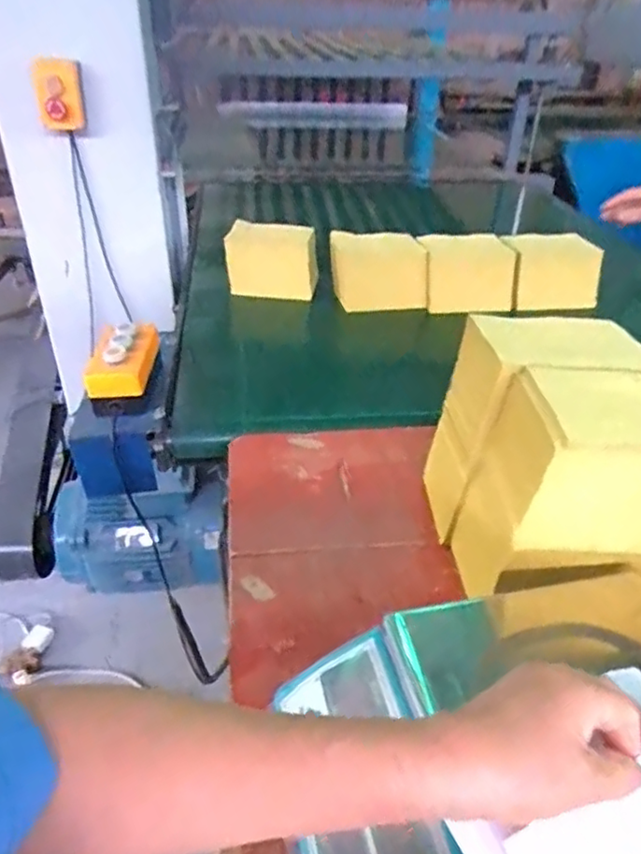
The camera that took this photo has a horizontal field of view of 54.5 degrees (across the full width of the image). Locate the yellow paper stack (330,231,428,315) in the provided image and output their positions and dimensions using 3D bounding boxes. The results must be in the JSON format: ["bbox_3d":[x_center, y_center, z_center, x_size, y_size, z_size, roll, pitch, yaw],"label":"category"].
[{"bbox_3d":[0.112,-0.298,1.191,0.186,0.150,0.054,0,12,7],"label":"yellow paper stack"}]

